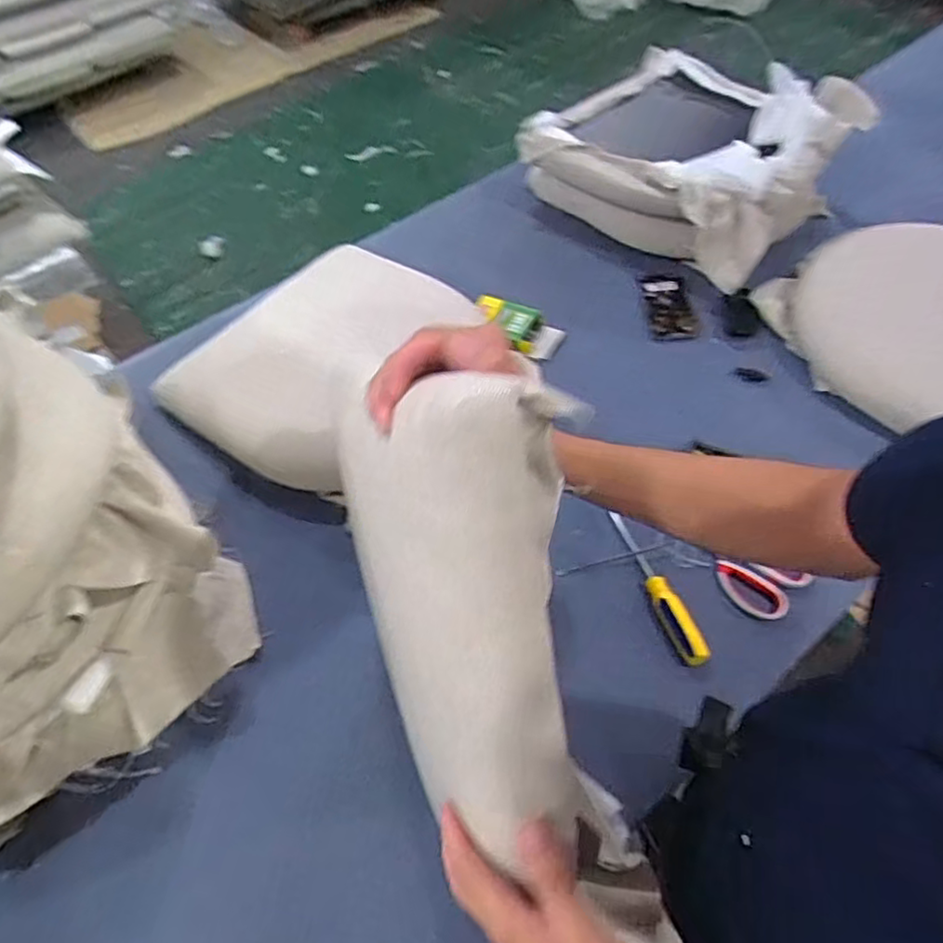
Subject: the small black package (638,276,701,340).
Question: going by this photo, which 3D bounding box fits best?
[{"bbox_3d":[0.330,-0.274,1.101,0.077,0.020,0.140,-5,54,1],"label":"small black package"}]

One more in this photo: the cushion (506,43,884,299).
[{"bbox_3d":[0.377,-0.572,1.181,0.480,0.178,0.360,37,65,26],"label":"cushion"}]

